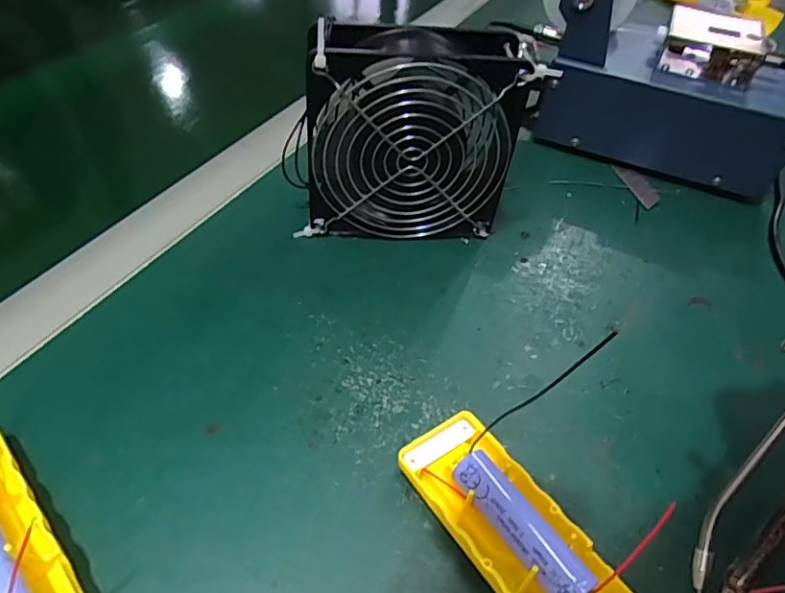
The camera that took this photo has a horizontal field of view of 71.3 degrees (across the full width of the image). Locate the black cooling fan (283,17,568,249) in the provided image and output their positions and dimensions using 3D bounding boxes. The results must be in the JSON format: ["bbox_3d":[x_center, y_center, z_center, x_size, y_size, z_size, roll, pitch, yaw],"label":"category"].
[{"bbox_3d":[0.008,-0.093,0.332,0.133,0.123,0.047,-3,48,-10],"label":"black cooling fan"}]

